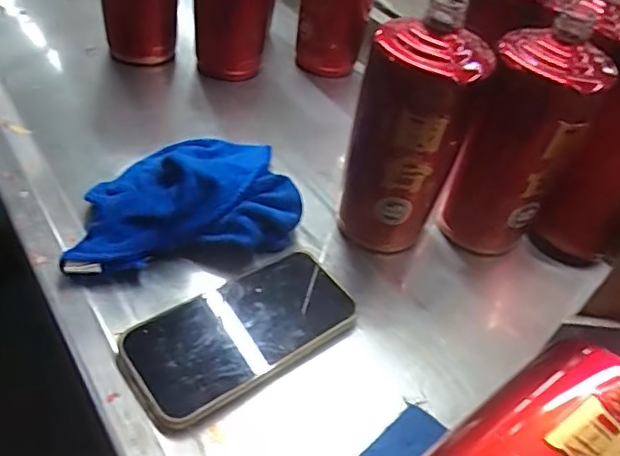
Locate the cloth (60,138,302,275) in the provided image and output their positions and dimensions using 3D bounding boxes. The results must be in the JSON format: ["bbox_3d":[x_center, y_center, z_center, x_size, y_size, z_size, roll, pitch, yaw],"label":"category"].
[{"bbox_3d":[-0.106,-0.035,0.457,0.178,0.054,0.135,-11,49,-17],"label":"cloth"}]

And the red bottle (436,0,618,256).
[{"bbox_3d":[0.159,-0.061,0.436,0.081,0.191,0.070,22,47,14],"label":"red bottle"}]

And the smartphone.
[{"bbox_3d":[-0.043,0.066,0.380,0.156,0.012,0.076,-26,55,-29],"label":"smartphone"}]

